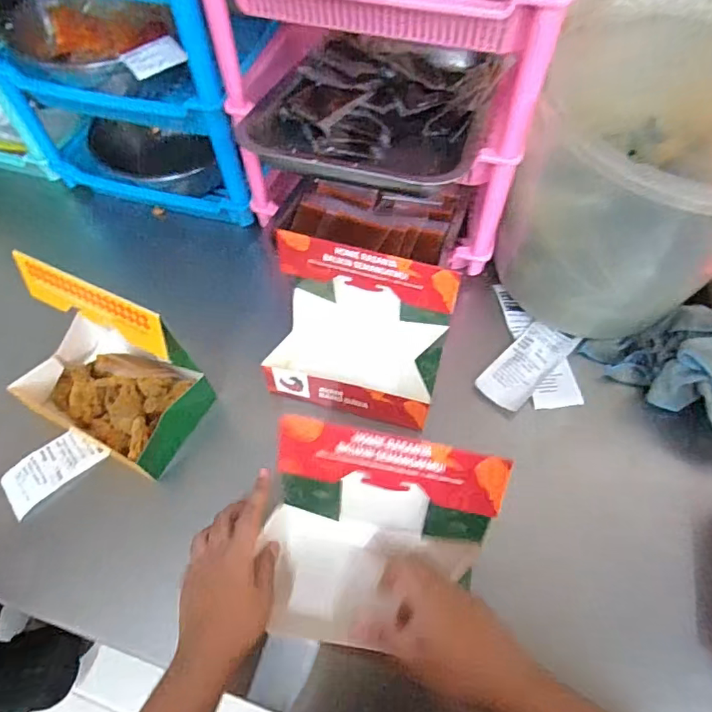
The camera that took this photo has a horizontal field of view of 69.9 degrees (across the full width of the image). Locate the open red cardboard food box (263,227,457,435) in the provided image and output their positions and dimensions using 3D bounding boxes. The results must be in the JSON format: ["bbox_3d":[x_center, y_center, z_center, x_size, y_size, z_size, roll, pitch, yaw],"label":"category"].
[{"bbox_3d":[0.003,-0.025,0.512,0.170,0.151,0.117,10,62,8],"label":"open red cardboard food box"}]

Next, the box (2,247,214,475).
[{"bbox_3d":[-0.263,0.010,0.511,0.177,0.154,0.118,25,65,15],"label":"box"}]

